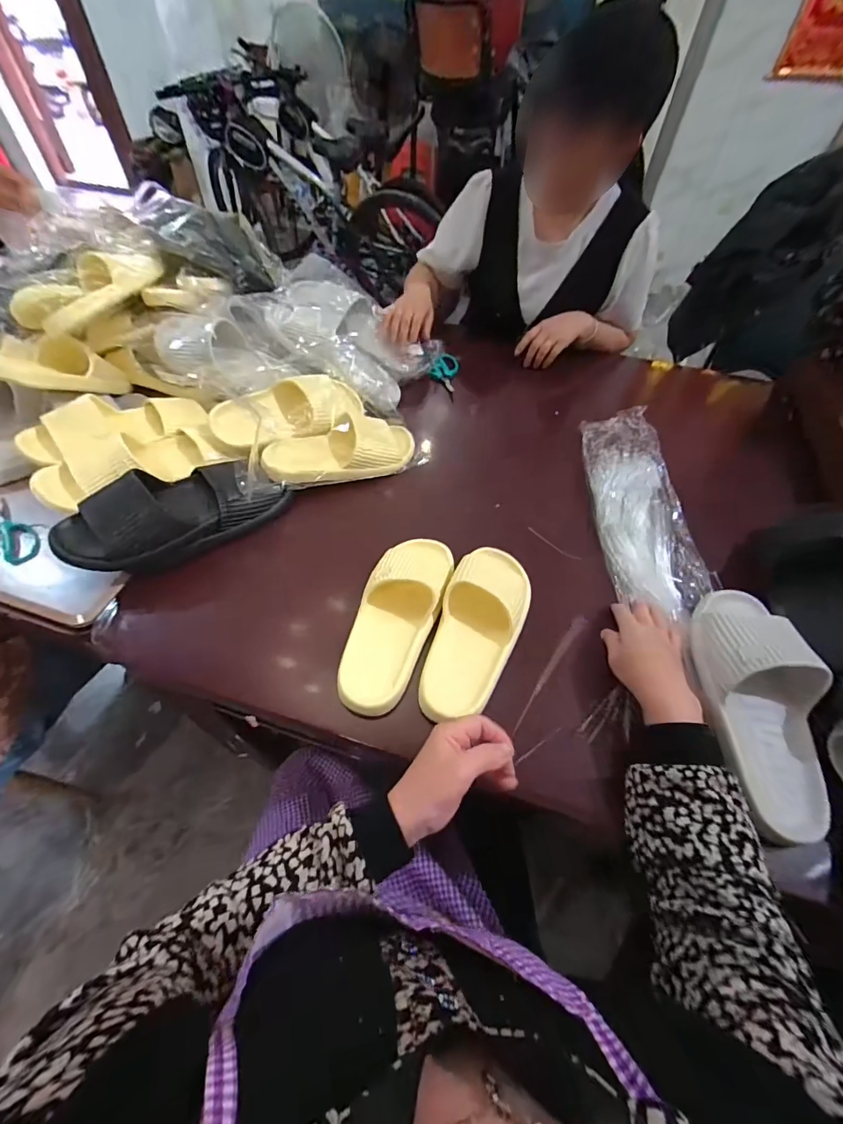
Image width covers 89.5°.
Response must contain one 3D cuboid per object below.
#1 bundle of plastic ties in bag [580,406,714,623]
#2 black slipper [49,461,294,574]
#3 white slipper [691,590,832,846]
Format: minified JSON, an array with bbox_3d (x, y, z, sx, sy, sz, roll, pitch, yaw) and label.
[{"bbox_3d":[0.335,-0.098,0.664,0.123,0.028,0.393,-6,58,10],"label":"bundle of plastic ties in bag"},{"bbox_3d":[-0.338,-0.072,0.594,0.290,0.087,0.113,-32,65,-23],"label":"black slipper"},{"bbox_3d":[0.368,0.139,0.458,0.099,0.089,0.265,11,57,2],"label":"white slipper"}]

